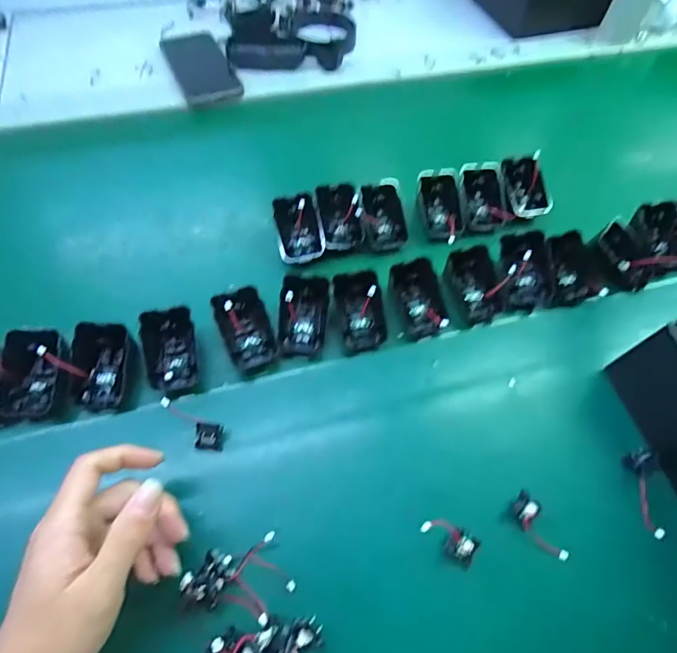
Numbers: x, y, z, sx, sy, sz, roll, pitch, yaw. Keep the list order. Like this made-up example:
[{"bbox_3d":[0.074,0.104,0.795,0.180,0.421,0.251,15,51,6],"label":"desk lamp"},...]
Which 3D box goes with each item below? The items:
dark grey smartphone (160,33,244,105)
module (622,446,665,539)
[{"bbox_3d":[-0.183,-0.349,0.605,0.074,0.013,0.147,-22,63,-15],"label":"dark grey smartphone"},{"bbox_3d":[0.239,0.127,0.349,0.024,0.016,0.063,12,59,4],"label":"module"}]

